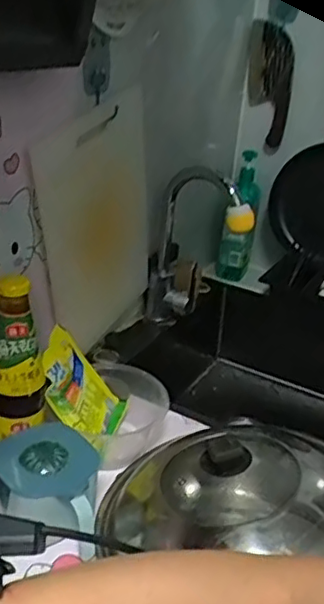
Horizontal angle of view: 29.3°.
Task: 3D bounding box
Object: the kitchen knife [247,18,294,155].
[{"bbox_3d":[0.208,-0.423,1.224,0.091,0.238,0.021,14,20,26],"label":"kitchen knife"}]

